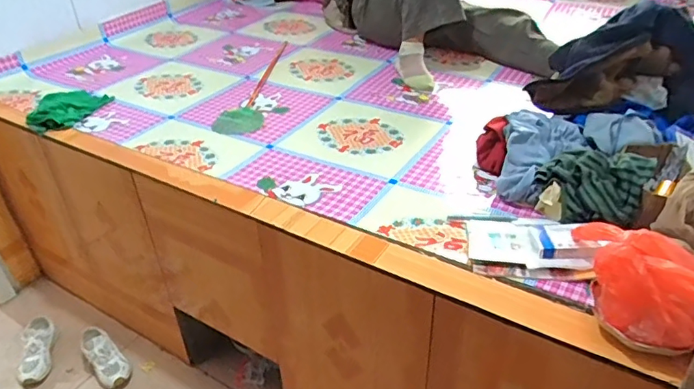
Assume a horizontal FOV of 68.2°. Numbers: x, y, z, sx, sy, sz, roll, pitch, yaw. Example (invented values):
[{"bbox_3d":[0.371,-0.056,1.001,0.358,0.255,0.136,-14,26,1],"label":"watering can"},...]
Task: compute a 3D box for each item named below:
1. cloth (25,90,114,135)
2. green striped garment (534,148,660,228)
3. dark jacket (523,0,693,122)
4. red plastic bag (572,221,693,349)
[{"bbox_3d":[-0.798,-0.252,1.462,0.140,0.046,0.231,6,36,11],"label":"cloth"},{"bbox_3d":[0.467,-0.026,0.984,0.186,0.093,0.165,22,42,29],"label":"green striped garment"},{"bbox_3d":[0.733,-0.342,1.293,0.424,0.214,0.295,25,43,32],"label":"dark jacket"},{"bbox_3d":[0.437,0.117,0.767,0.231,0.119,0.154,26,44,34],"label":"red plastic bag"}]

